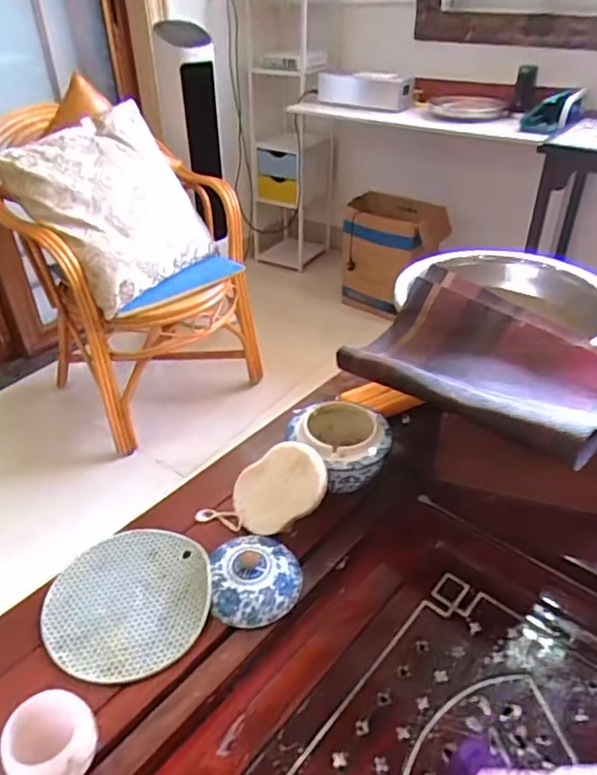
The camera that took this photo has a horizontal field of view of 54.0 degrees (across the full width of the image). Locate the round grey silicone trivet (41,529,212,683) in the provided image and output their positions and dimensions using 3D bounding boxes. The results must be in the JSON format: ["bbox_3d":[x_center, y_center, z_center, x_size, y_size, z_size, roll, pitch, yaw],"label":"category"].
[{"bbox_3d":[-0.167,0.205,0.577,0.155,0.013,0.159,-1,38,0],"label":"round grey silicone trivet"}]

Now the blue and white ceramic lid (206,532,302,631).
[{"bbox_3d":[-0.043,0.186,0.580,0.087,0.028,0.089,-1,38,0],"label":"blue and white ceramic lid"}]

